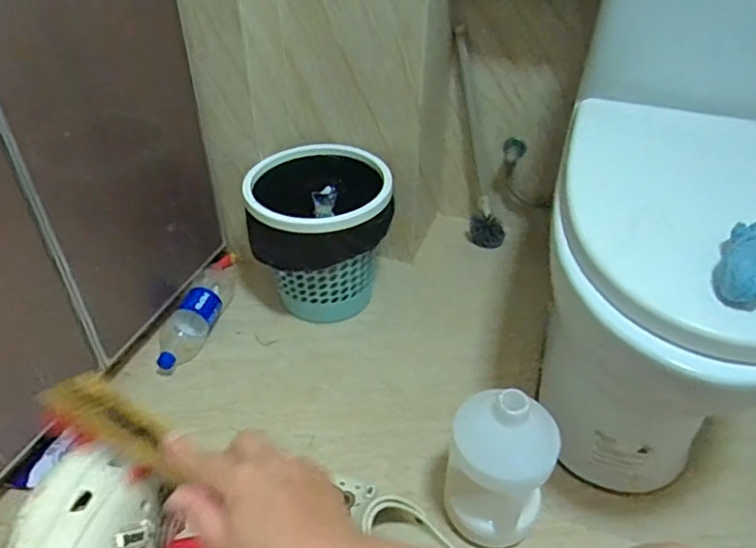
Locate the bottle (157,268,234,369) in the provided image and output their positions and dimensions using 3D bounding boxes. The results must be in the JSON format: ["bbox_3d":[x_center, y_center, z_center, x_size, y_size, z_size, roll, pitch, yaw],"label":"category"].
[{"bbox_3d":[-0.361,0.072,1.118,0.082,0.064,0.248,7,39,8],"label":"bottle"}]

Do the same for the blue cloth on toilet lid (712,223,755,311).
[{"bbox_3d":[0.388,-0.013,0.603,0.048,0.045,0.118,22,43,24],"label":"blue cloth on toilet lid"}]

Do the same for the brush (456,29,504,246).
[{"bbox_3d":[0.213,-0.279,1.239,0.063,0.471,0.066,-23,27,-26],"label":"brush"}]

